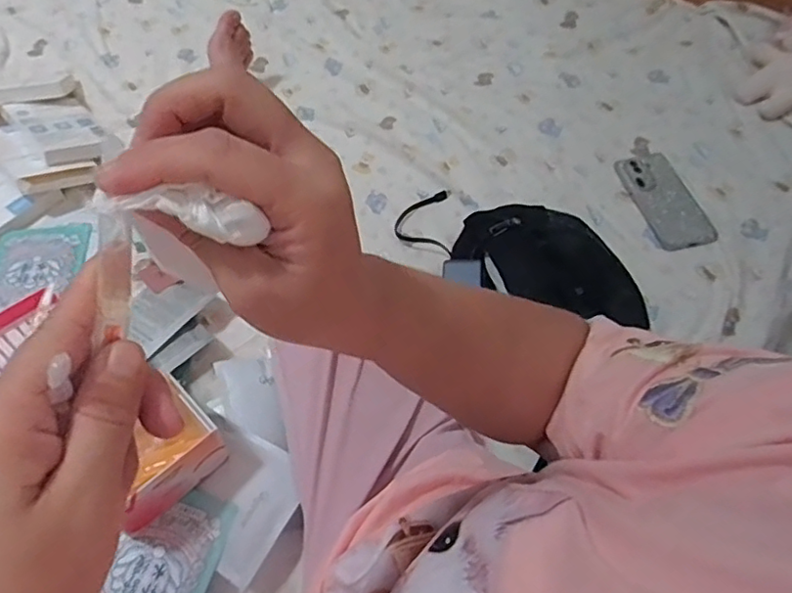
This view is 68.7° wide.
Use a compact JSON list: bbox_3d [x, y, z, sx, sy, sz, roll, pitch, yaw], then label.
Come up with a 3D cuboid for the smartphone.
[{"bbox_3d":[0.395,-0.143,0.848,0.086,0.011,0.176,-15,60,-3],"label":"smartphone"}]

